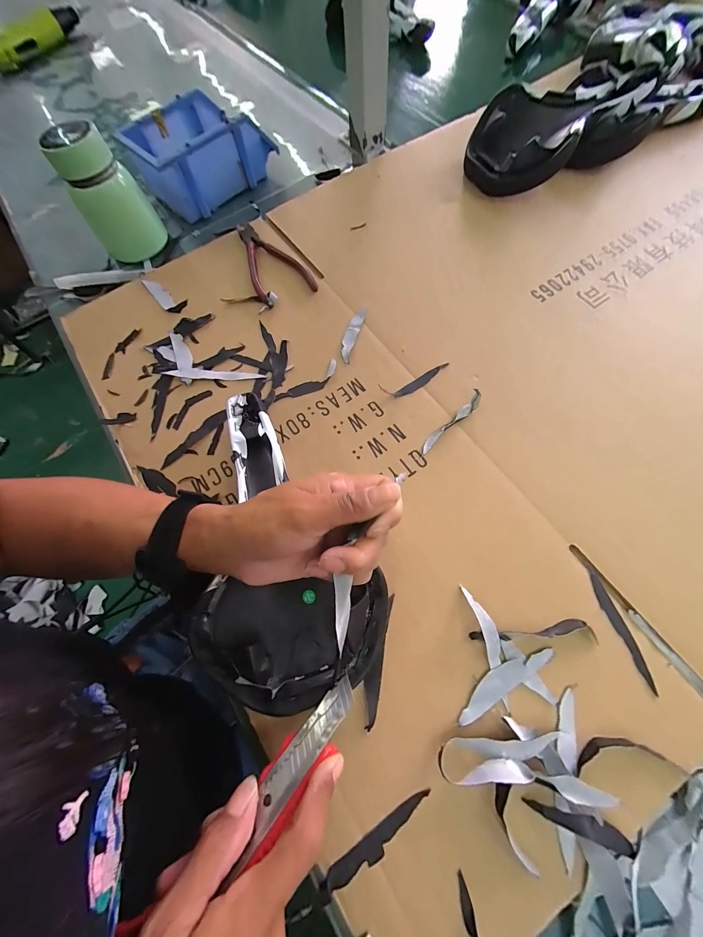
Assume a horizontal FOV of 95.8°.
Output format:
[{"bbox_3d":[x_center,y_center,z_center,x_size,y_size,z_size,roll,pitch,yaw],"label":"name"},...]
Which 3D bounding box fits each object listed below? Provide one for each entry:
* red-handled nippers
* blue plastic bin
[{"bbox_3d":[-0.098,-0.267,0.398,0.071,0.014,0.140,-20,72,-4],"label":"red-handled nippers"},{"bbox_3d":[-0.223,-0.455,0.451,0.146,0.074,0.167,40,78,15],"label":"blue plastic bin"}]

